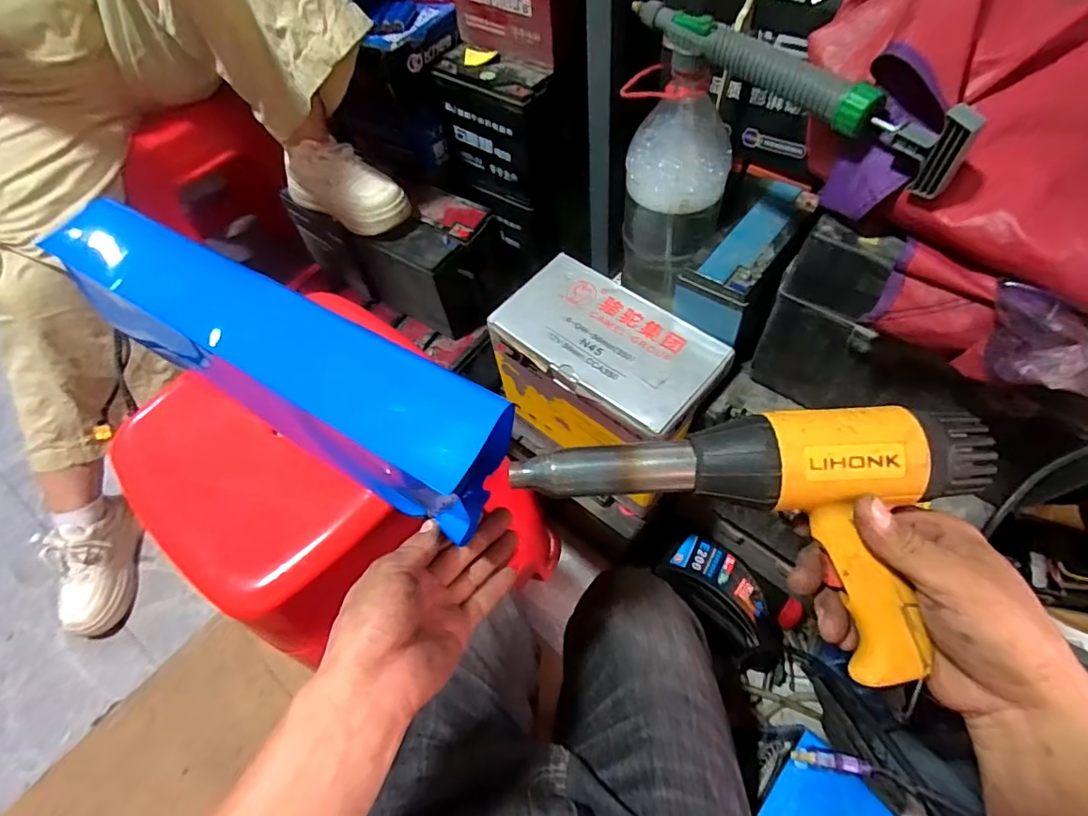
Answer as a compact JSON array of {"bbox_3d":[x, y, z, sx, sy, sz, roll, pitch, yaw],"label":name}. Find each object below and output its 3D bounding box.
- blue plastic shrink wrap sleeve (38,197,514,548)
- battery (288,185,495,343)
[{"bbox_3d":[-0.222,-0.040,0.451,0.446,0.135,0.082,28,65,21],"label":"blue plastic shrink wrap sleeve"},{"bbox_3d":[-0.267,-0.284,0.932,0.373,0.162,0.170,24,63,18],"label":"battery"}]

